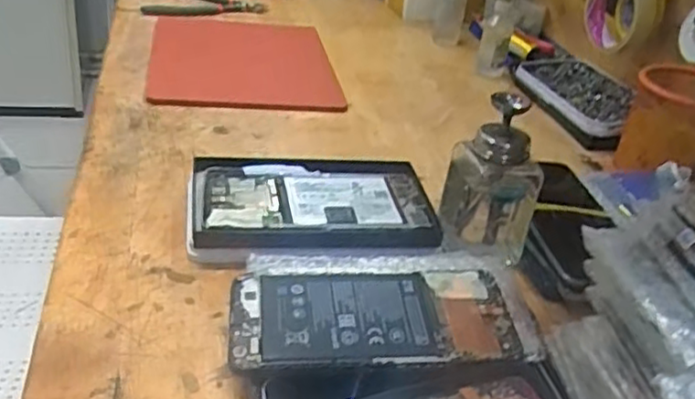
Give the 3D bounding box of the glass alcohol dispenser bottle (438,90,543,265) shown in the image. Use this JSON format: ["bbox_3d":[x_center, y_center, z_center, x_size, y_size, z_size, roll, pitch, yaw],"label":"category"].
[{"bbox_3d":[0.107,-0.015,0.496,0.060,0.120,0.052,2,33,-6],"label":"glass alcohol dispenser bottle"}]

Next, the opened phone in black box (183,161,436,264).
[{"bbox_3d":[-0.026,0.007,0.512,0.177,0.026,0.117,0,33,-10],"label":"opened phone in black box"}]

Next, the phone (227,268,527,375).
[{"bbox_3d":[0.015,0.068,0.405,0.164,0.009,0.075,0,33,-9],"label":"phone"}]

